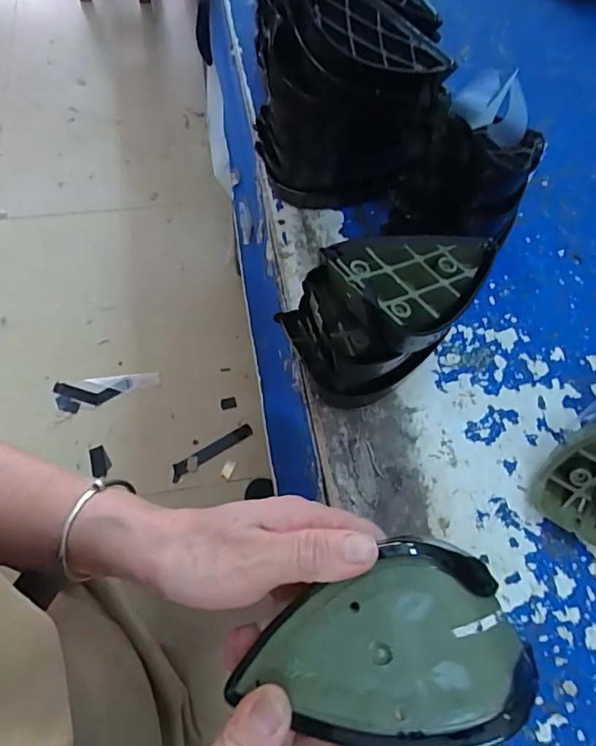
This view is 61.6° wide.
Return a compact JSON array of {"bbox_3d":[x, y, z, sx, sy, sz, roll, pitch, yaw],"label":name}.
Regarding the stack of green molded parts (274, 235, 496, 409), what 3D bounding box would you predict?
[{"bbox_3d":[0.067,-0.036,0.355,0.145,0.100,0.082,-12,63,-9],"label":"stack of green molded parts"}]

